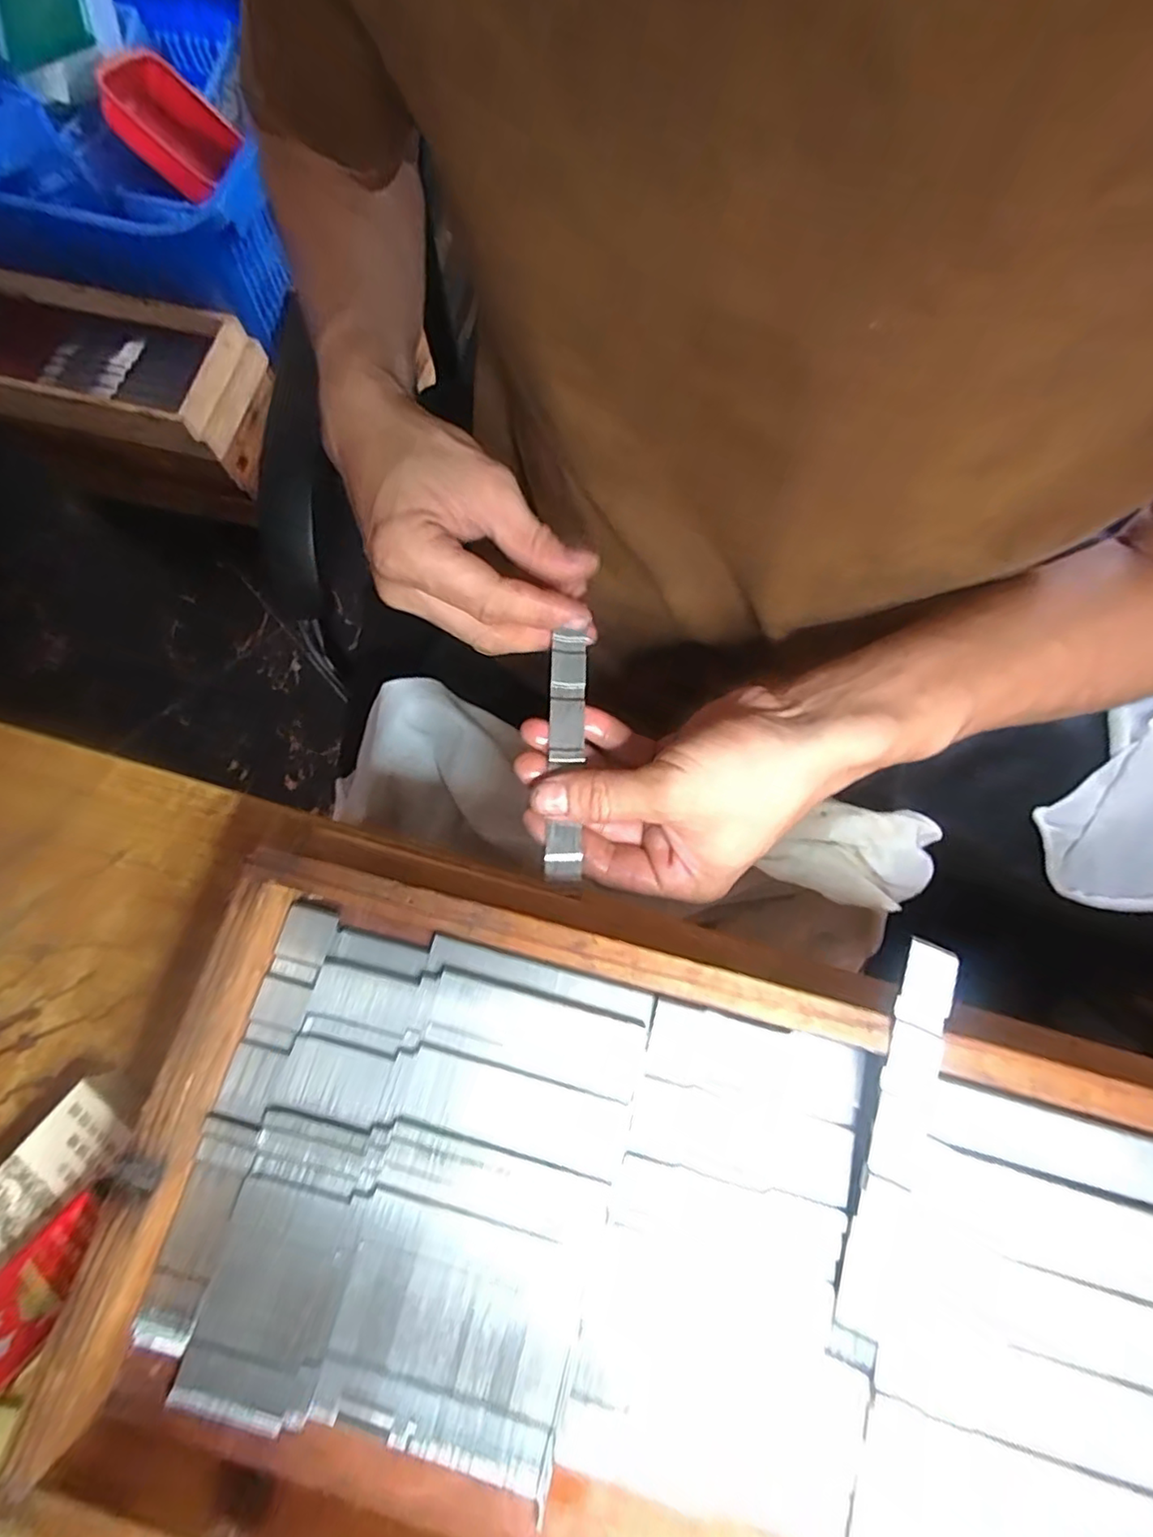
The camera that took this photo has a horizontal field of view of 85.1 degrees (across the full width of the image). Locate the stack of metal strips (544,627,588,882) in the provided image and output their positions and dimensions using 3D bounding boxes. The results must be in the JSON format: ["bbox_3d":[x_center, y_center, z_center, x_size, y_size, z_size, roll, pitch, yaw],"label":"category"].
[{"bbox_3d":[-0.005,-0.007,0.291,0.016,0.008,0.115,2,81,1],"label":"stack of metal strips"}]

